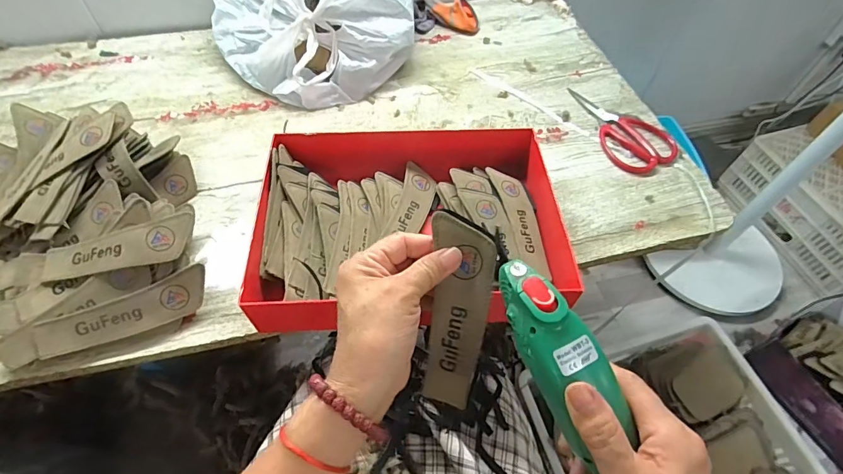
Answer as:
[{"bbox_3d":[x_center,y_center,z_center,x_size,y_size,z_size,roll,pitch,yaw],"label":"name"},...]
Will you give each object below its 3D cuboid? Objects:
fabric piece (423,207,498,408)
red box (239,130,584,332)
[{"bbox_3d":[0.026,0.060,0.310,0.043,0.151,0.009,9,19,17],"label":"fabric piece"},{"bbox_3d":[-0.012,-0.025,0.491,0.320,0.059,0.254,-3,54,-3],"label":"red box"}]

